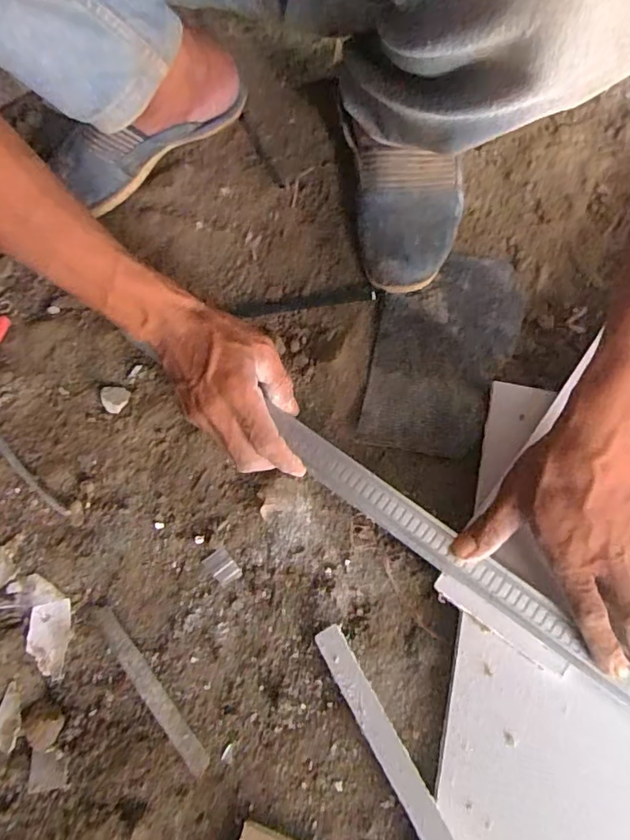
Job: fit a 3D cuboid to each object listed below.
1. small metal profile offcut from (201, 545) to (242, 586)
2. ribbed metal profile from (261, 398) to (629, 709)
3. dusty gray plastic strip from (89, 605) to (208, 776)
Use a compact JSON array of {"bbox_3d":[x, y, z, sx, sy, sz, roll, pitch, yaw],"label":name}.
[{"bbox_3d":[-0.073,0.115,0.418,0.019,0.004,0.028,-40,75,-12],"label":"small metal profile offcut"},{"bbox_3d":[0.205,0.170,0.348,0.580,0.014,0.029,36,75,13],"label":"ribbed metal profile"},{"bbox_3d":[-0.123,0.192,0.389,0.016,0.011,0.138,-39,75,-12],"label":"dusty gray plastic strip"}]

